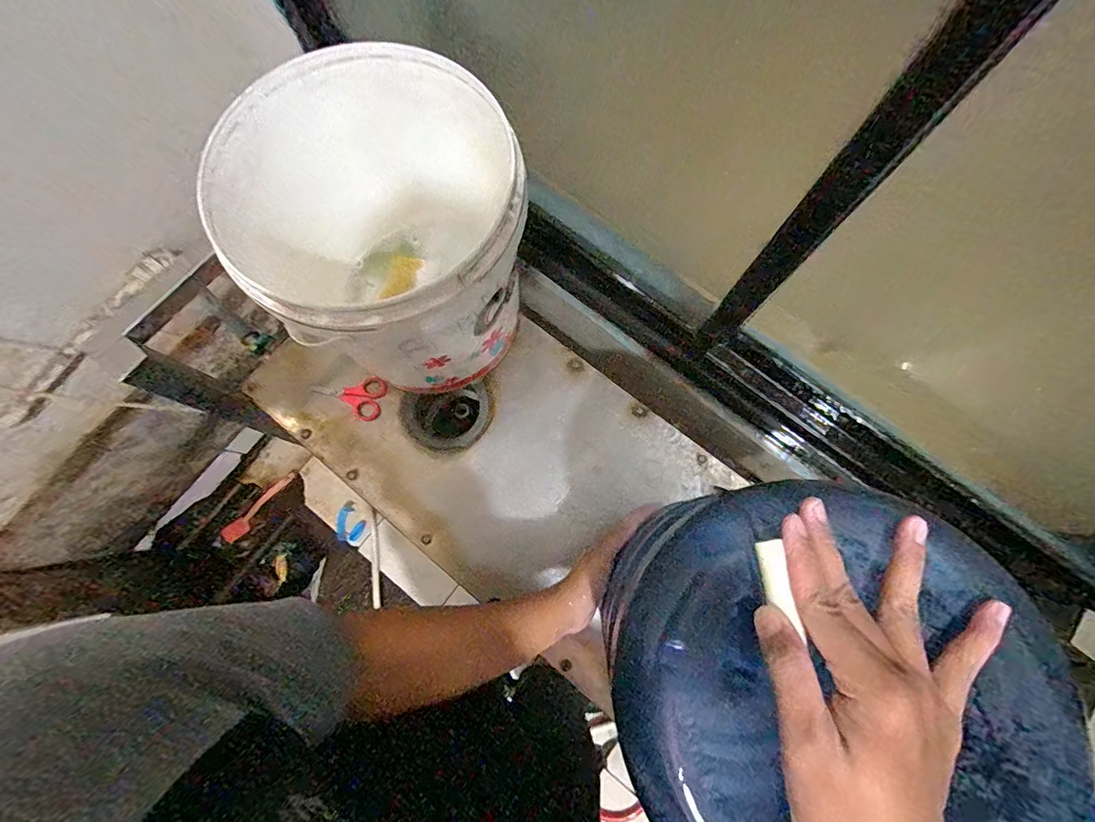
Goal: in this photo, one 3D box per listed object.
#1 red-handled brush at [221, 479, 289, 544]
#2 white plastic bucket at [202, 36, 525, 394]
[{"bbox_3d":[-0.910,0.305,1.471,0.300,0.031,0.052,-44,80,7],"label":"red-handled brush"},{"bbox_3d":[-0.176,-0.205,0.588,0.302,0.281,0.297,0,78,1],"label":"white plastic bucket"}]

